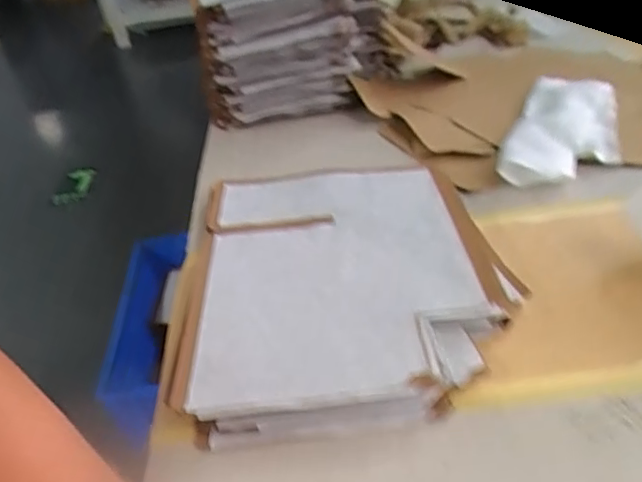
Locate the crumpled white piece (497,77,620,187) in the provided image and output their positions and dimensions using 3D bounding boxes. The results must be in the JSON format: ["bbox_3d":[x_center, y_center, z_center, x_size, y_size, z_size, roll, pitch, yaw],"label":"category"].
[{"bbox_3d":[0.231,-0.107,0.540,0.092,0.027,0.215,13,40,26],"label":"crumpled white piece"}]

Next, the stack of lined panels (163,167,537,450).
[{"bbox_3d":[0.017,0.021,0.398,0.210,0.026,0.241,-7,35,1],"label":"stack of lined panels"}]

